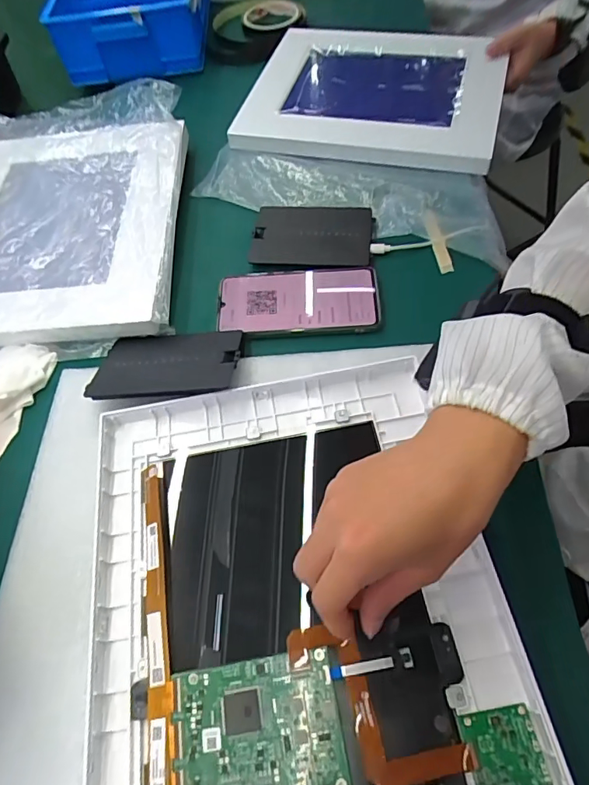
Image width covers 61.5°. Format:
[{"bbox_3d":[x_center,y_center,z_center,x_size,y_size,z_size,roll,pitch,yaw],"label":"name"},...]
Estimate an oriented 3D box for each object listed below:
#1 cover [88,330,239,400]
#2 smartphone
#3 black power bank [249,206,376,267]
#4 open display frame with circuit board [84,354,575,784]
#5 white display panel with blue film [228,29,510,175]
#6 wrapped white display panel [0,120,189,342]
[{"bbox_3d":[-0.109,-0.025,0.422,0.120,0.009,0.082,-4,40,6],"label":"cover"},{"bbox_3d":[0.003,-0.088,0.461,0.147,0.014,0.072,-1,59,6],"label":"smartphone"},{"bbox_3d":[0.018,-0.164,0.512,0.122,0.013,0.081,-1,59,6],"label":"black power bank"},{"bbox_3d":[-0.002,0.125,0.318,0.252,0.027,0.308,-10,60,-3],"label":"open display frame with circuit board"},{"bbox_3d":[0.098,-0.369,0.606,0.300,0.030,0.238,13,62,10],"label":"white display panel with blue film"},{"bbox_3d":[-0.250,-0.184,0.508,0.261,0.023,0.295,-4,58,4],"label":"wrapped white display panel"}]

